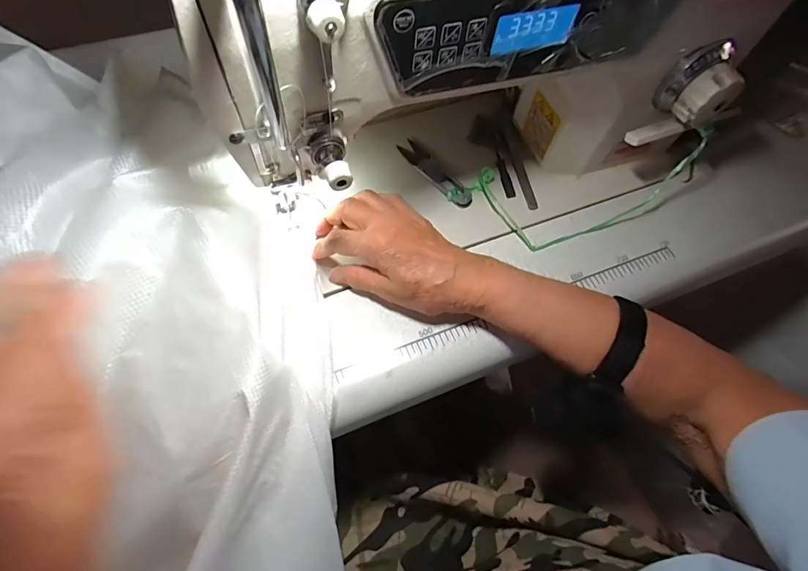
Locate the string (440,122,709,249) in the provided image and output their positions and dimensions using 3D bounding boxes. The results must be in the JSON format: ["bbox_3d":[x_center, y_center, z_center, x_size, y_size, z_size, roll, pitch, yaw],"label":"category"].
[{"bbox_3d":[0.161,-0.106,0.403,0.217,0.072,0.104,-19,66,-13],"label":"string"}]

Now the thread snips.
[{"bbox_3d":[0.032,-0.116,0.436,0.026,0.007,0.101,-35,70,-19],"label":"thread snips"}]

